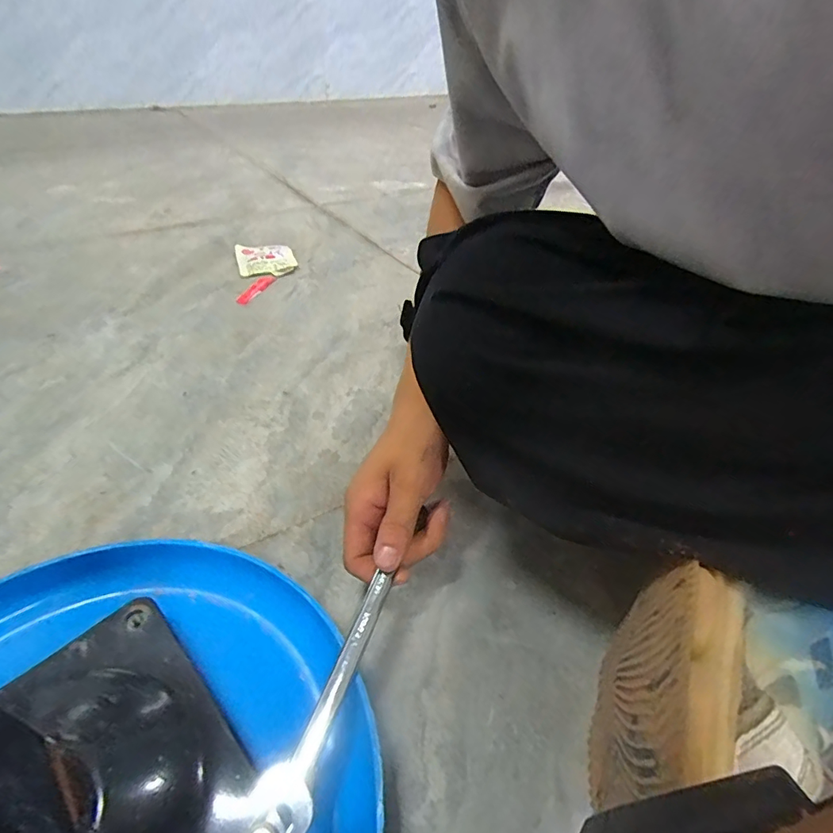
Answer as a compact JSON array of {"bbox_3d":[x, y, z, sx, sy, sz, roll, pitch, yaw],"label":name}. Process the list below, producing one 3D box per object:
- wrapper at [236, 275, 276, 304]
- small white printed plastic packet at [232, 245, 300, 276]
[{"bbox_3d":[-0.231,-0.184,0.676,0.025,0.004,0.090,9,40,11],"label":"wrapper"},{"bbox_3d":[-0.245,-0.255,0.759,0.089,0.008,0.131,-12,41,-15],"label":"small white printed plastic packet"}]

